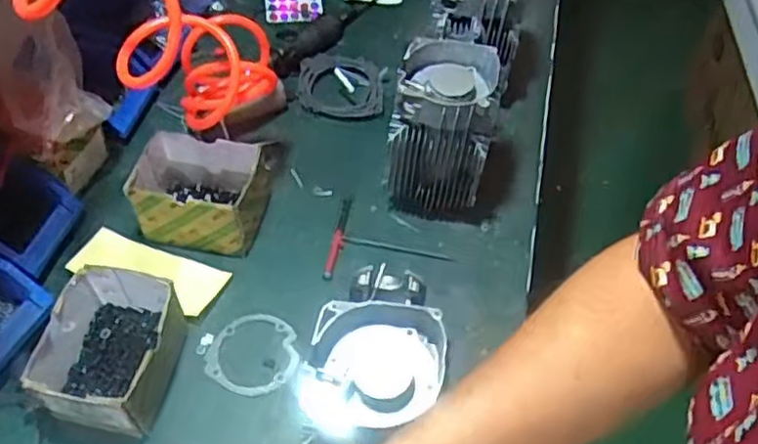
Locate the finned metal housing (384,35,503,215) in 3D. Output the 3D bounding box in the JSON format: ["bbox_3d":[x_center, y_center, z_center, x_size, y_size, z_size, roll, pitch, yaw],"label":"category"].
[{"bbox_3d":[0.082,-0.104,0.853,0.116,0.216,0.114,13,54,11],"label":"finned metal housing"}]

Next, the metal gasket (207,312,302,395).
[{"bbox_3d":[-0.142,0.148,0.775,0.100,0.007,0.101,4,53,5],"label":"metal gasket"}]

